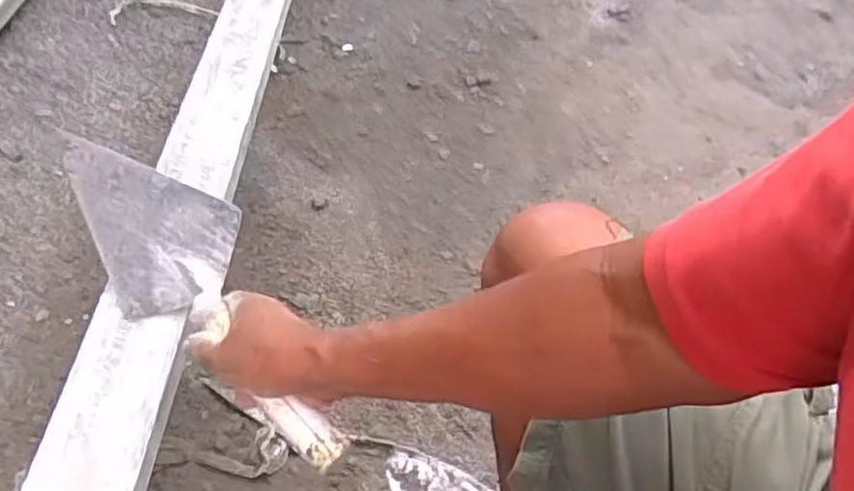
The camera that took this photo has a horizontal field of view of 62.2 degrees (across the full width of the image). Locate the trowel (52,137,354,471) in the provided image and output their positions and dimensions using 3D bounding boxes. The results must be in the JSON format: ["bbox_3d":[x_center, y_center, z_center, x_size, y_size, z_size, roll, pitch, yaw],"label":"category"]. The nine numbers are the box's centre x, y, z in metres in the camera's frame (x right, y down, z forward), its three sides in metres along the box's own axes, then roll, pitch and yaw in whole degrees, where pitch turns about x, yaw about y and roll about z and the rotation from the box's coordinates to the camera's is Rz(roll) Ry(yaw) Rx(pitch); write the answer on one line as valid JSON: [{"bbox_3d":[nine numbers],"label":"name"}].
[{"bbox_3d":[-0.183,0.042,0.595,0.106,0.072,0.349,-31,67,-28],"label":"trowel"}]

